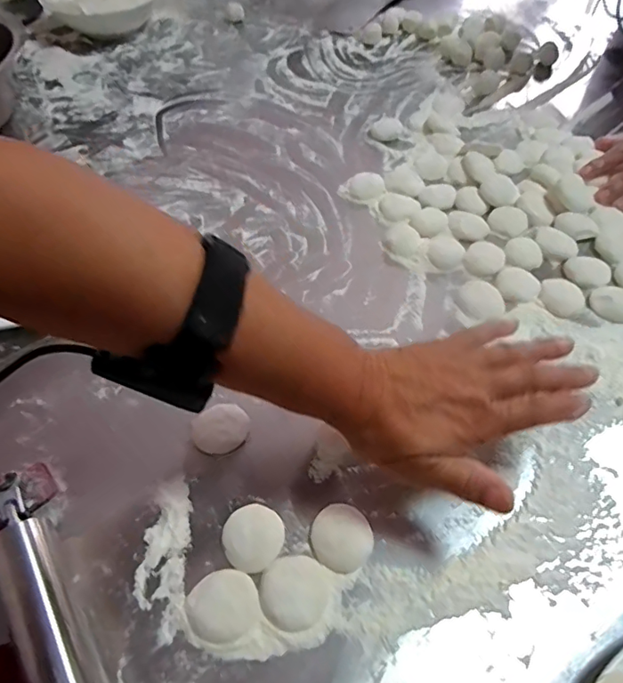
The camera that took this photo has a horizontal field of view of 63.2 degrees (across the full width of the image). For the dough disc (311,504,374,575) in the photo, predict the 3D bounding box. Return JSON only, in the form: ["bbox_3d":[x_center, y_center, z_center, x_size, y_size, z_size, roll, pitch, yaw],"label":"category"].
[{"bbox_3d":[0.019,0.128,0.329,0.037,0.007,0.040,0,55,1],"label":"dough disc"}]

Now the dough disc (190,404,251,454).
[{"bbox_3d":[-0.067,0.063,0.373,0.041,0.013,0.037,-29,60,-18],"label":"dough disc"}]

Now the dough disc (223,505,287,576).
[{"bbox_3d":[-0.038,0.126,0.327,0.039,0.014,0.039,0,55,1],"label":"dough disc"}]

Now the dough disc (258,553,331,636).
[{"bbox_3d":[-0.010,0.153,0.309,0.042,0.010,0.040,0,55,1],"label":"dough disc"}]

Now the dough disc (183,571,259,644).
[{"bbox_3d":[-0.053,0.159,0.304,0.042,0.013,0.038,-18,57,-12],"label":"dough disc"}]

